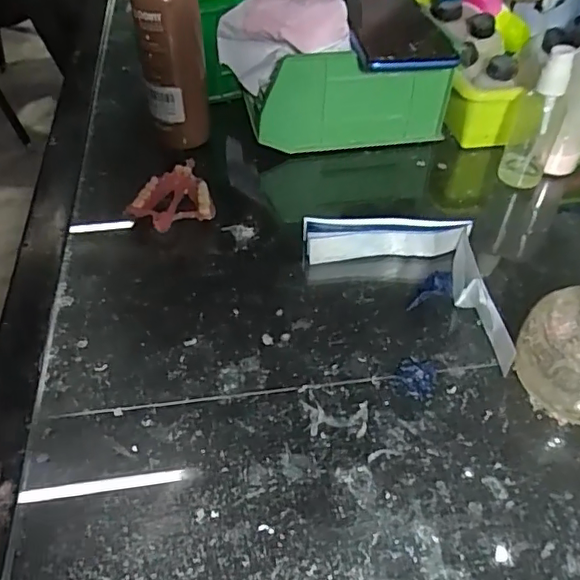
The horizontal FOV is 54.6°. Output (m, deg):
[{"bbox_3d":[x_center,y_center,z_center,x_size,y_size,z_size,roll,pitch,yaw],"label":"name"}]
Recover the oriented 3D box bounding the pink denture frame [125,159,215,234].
[{"bbox_3d":[-0.095,-0.072,0.436,0.064,0.021,0.072,-20,50,-18],"label":"pink denture frame"}]

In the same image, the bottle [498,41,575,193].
[{"bbox_3d":[0.196,-0.139,0.443,0.034,0.110,0.039,18,49,15],"label":"bottle"}]

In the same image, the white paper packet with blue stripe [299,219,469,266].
[{"bbox_3d":[0.069,-0.038,0.400,0.115,0.030,0.018,-2,46,-3],"label":"white paper packet with blue stripe"}]

